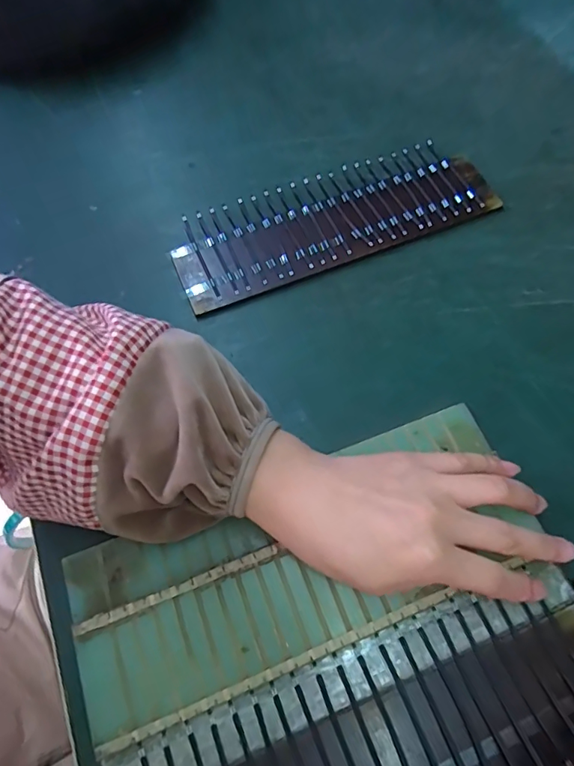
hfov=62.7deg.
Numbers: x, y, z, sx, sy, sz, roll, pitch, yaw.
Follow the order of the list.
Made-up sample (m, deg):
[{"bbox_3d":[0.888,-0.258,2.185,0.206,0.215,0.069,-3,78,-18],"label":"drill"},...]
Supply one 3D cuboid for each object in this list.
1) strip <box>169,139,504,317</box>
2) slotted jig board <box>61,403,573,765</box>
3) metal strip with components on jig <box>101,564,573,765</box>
[{"bbox_3d":[0.036,-0.133,0.380,0.258,0.006,0.088,-21,68,-9],"label":"strip"},{"bbox_3d":[0.038,0.167,0.247,0.263,0.008,0.245,-20,68,-8],"label":"slotted jig board"},{"bbox_3d":[0.047,0.185,0.240,0.263,0.006,0.089,-21,68,-9],"label":"metal strip with components on jig"}]

